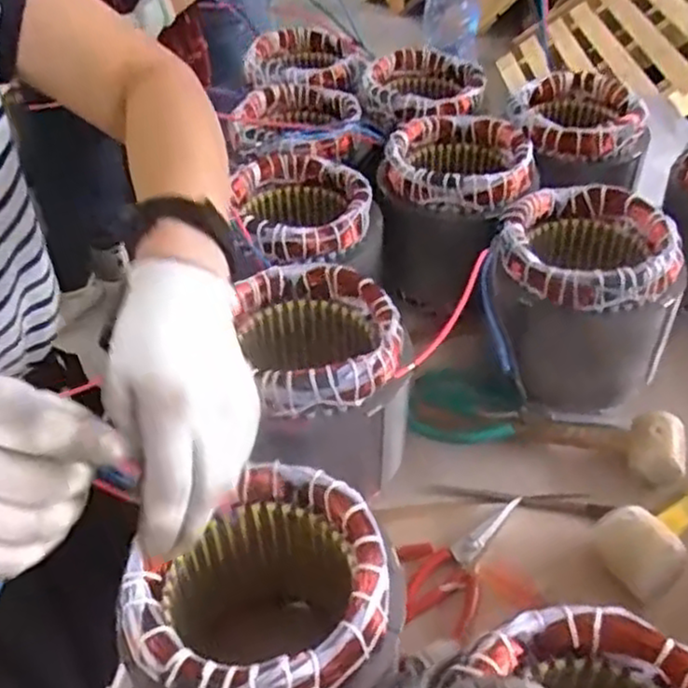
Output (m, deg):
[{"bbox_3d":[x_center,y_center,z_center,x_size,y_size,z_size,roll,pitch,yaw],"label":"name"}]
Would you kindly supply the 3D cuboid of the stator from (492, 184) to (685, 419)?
[{"bbox_3d":[0.204,-0.039,0.624,0.140,0.129,0.144,-1,43,1],"label":"stator"}]

